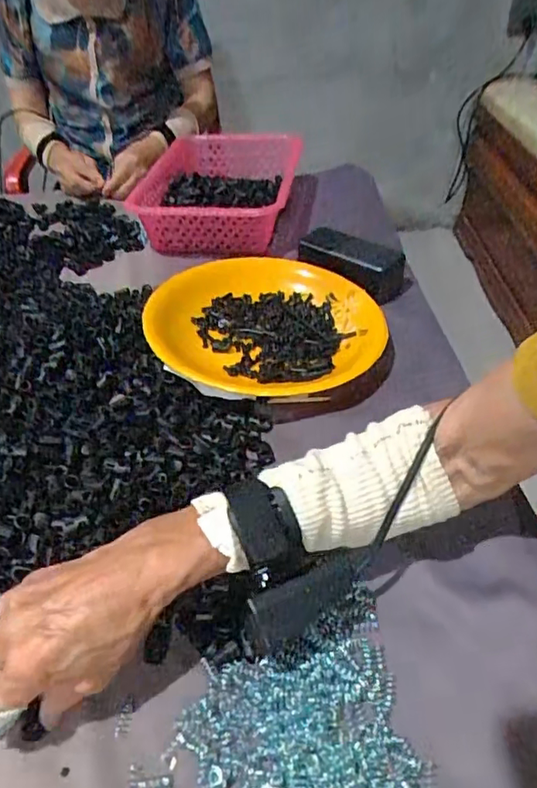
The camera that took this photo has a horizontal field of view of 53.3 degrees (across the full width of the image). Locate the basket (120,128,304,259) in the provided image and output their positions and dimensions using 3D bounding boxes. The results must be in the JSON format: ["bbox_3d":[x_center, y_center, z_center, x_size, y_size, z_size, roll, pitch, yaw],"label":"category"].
[{"bbox_3d":[-0.066,-0.300,0.806,0.184,0.091,0.305,2,43,6],"label":"basket"}]

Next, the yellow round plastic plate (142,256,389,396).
[{"bbox_3d":[-0.001,-0.077,0.562,0.241,0.050,0.235,-2,42,2],"label":"yellow round plastic plate"}]

